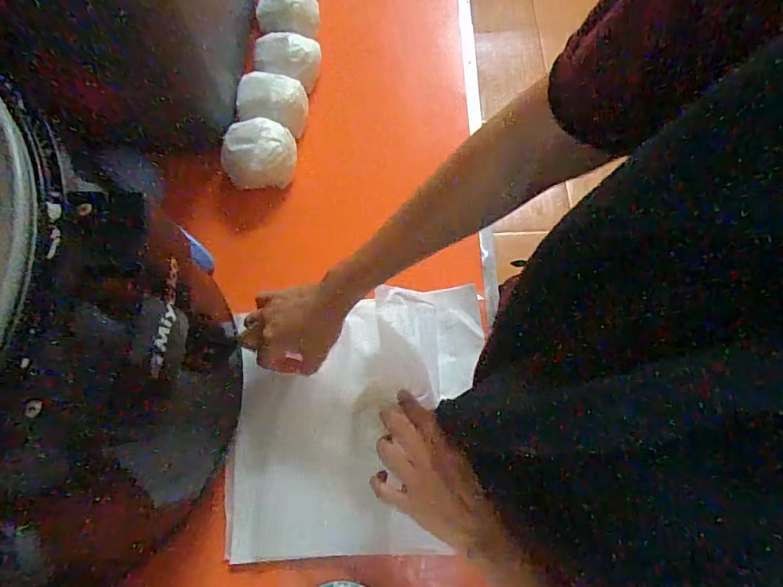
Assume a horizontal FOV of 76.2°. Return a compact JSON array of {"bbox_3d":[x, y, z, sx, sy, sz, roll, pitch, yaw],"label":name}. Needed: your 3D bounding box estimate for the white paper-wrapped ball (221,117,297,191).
[{"bbox_3d":[-0.158,-0.168,0.596,0.086,0.049,0.075,-23,69,-7],"label":"white paper-wrapped ball"}]

